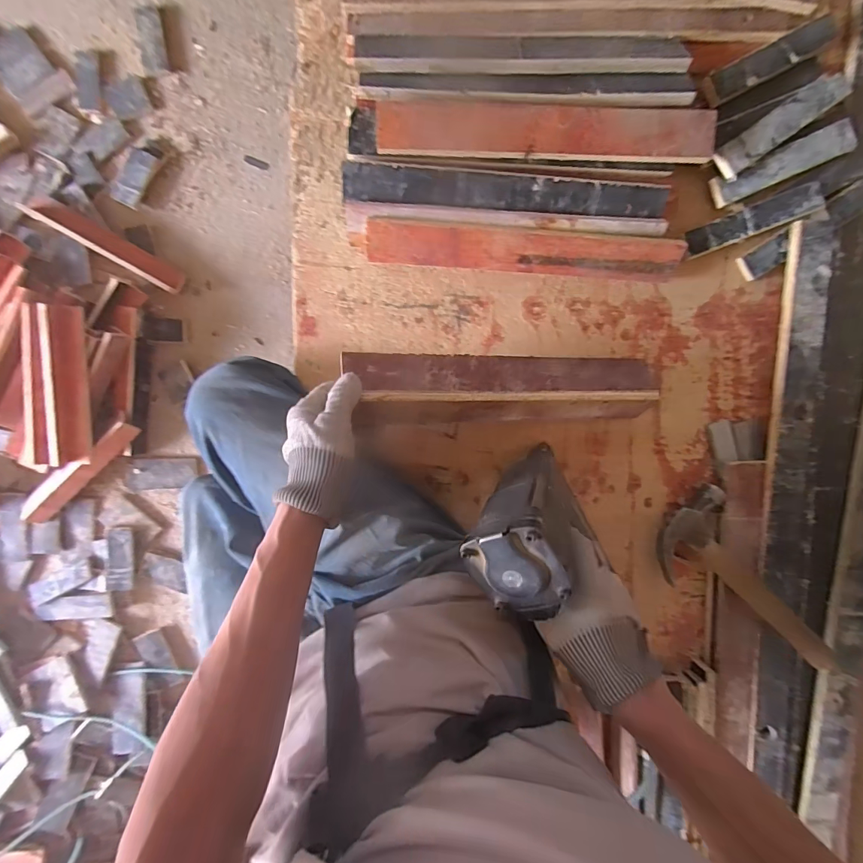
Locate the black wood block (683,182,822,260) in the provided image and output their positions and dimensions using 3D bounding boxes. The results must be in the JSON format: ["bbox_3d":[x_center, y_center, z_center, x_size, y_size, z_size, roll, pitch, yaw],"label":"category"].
[{"bbox_3d":[0.387,-0.253,0.507,0.159,0.007,0.033,-20,93,7],"label":"black wood block"}]

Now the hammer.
[{"bbox_3d":[0.413,0.207,0.560,0.122,0.045,0.260,-44,85,-1],"label":"hammer"}]

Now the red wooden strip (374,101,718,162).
[{"bbox_3d":[0.126,-0.328,0.461,0.366,0.011,0.055,1,100,-2],"label":"red wooden strip"}]

